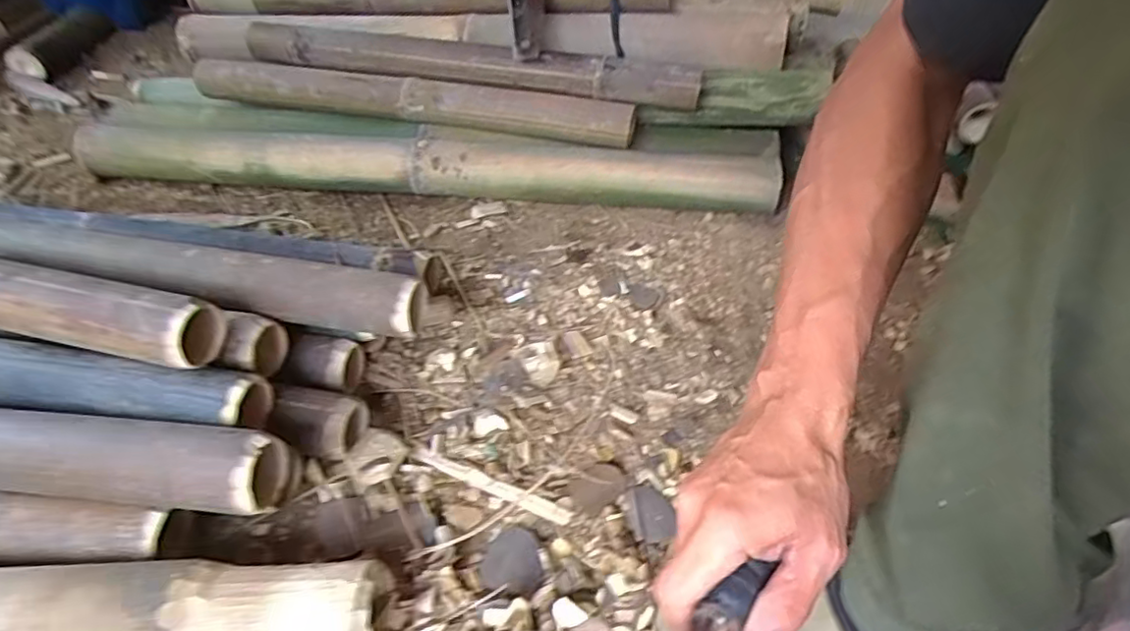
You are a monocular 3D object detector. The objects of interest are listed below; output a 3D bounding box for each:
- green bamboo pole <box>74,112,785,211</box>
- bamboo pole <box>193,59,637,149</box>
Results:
[{"bbox_3d":[-0.205,-0.232,0.893,1.004,0.087,0.121,4,42,1],"label":"green bamboo pole"},{"bbox_3d":[-0.233,-0.308,0.883,0.662,0.054,0.048,9,42,6],"label":"bamboo pole"}]

